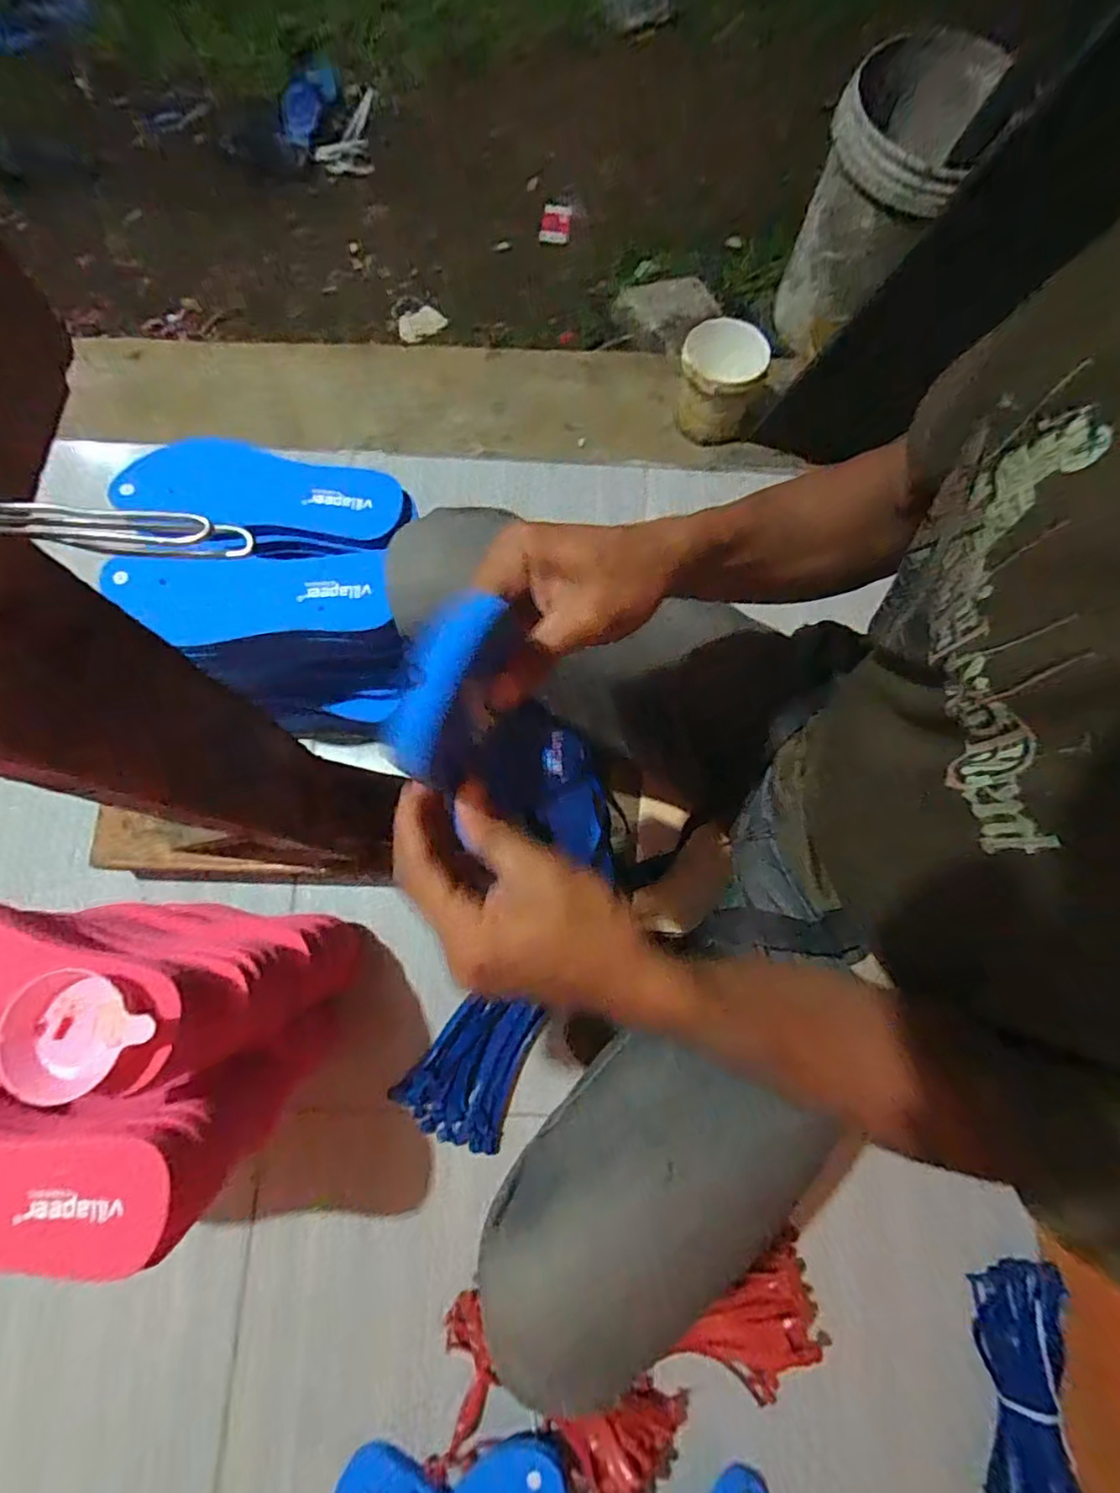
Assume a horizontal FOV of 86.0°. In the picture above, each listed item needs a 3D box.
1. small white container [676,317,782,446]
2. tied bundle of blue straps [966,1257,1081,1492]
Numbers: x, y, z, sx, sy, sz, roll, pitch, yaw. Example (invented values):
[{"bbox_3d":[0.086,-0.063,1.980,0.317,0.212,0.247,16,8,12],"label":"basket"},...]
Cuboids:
[{"bbox_3d":[0.248,-0.565,0.938,0.150,0.141,0.115,-15,77,-5],"label":"small white container"},{"bbox_3d":[0.455,0.636,0.585,0.089,0.057,0.218,9,76,0],"label":"tied bundle of blue straps"}]

